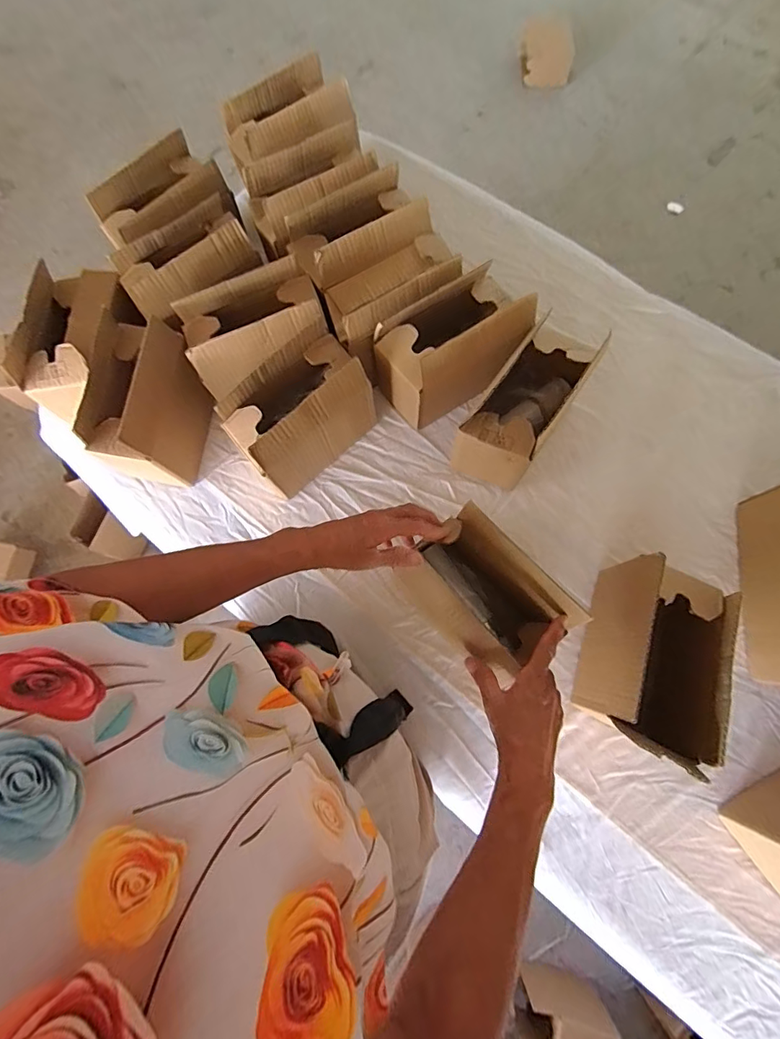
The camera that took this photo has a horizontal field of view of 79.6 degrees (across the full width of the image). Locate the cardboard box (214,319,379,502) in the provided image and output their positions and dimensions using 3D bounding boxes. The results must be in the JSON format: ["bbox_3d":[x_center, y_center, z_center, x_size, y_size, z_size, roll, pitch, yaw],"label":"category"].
[{"bbox_3d":[-0.119,-0.140,0.636,0.183,0.168,0.099,-42,78,-9],"label":"cardboard box"}]

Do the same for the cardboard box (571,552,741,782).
[{"bbox_3d":[0.293,0.150,0.536,0.093,0.173,0.174,19,77,7],"label":"cardboard box"}]

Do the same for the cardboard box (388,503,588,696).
[{"bbox_3d":[0.101,0.089,0.542,0.114,0.107,0.164,-37,77,-8],"label":"cardboard box"}]

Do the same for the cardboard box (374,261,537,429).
[{"bbox_3d":[0.082,-0.227,0.640,0.182,0.154,0.103,-30,76,-6],"label":"cardboard box"}]

